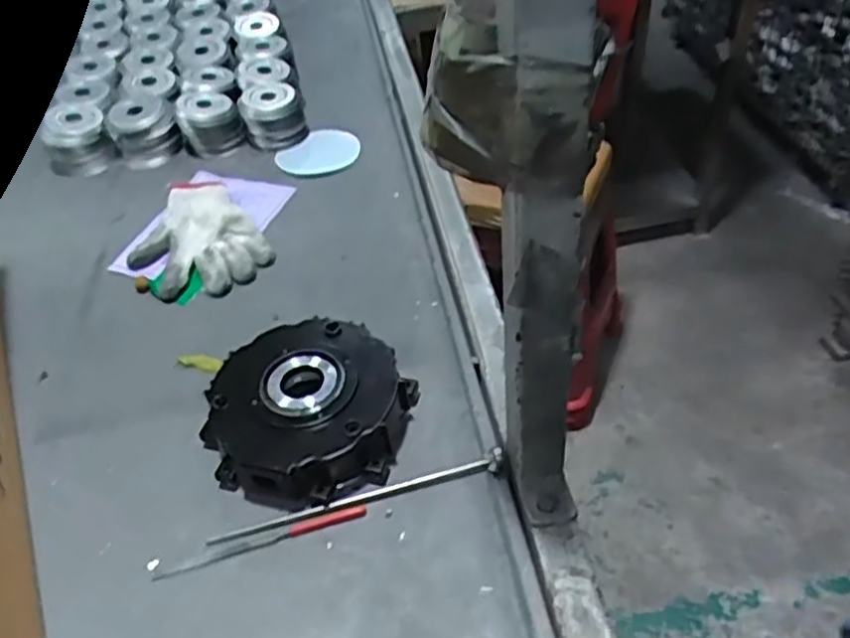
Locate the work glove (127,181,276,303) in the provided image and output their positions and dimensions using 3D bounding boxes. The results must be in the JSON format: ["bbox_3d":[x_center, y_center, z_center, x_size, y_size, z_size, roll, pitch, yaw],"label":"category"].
[{"bbox_3d":[-0.273,-0.095,0.882,0.142,0.033,0.186,-29,48,-22],"label":"work glove"}]

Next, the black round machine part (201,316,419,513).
[{"bbox_3d":[-0.106,0.078,0.672,0.173,0.057,0.172,-3,44,3],"label":"black round machine part"}]

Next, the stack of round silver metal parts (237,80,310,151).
[{"bbox_3d":[-0.215,-0.291,1.053,0.086,0.078,0.072,-12,44,-7],"label":"stack of round silver metal parts"}]

